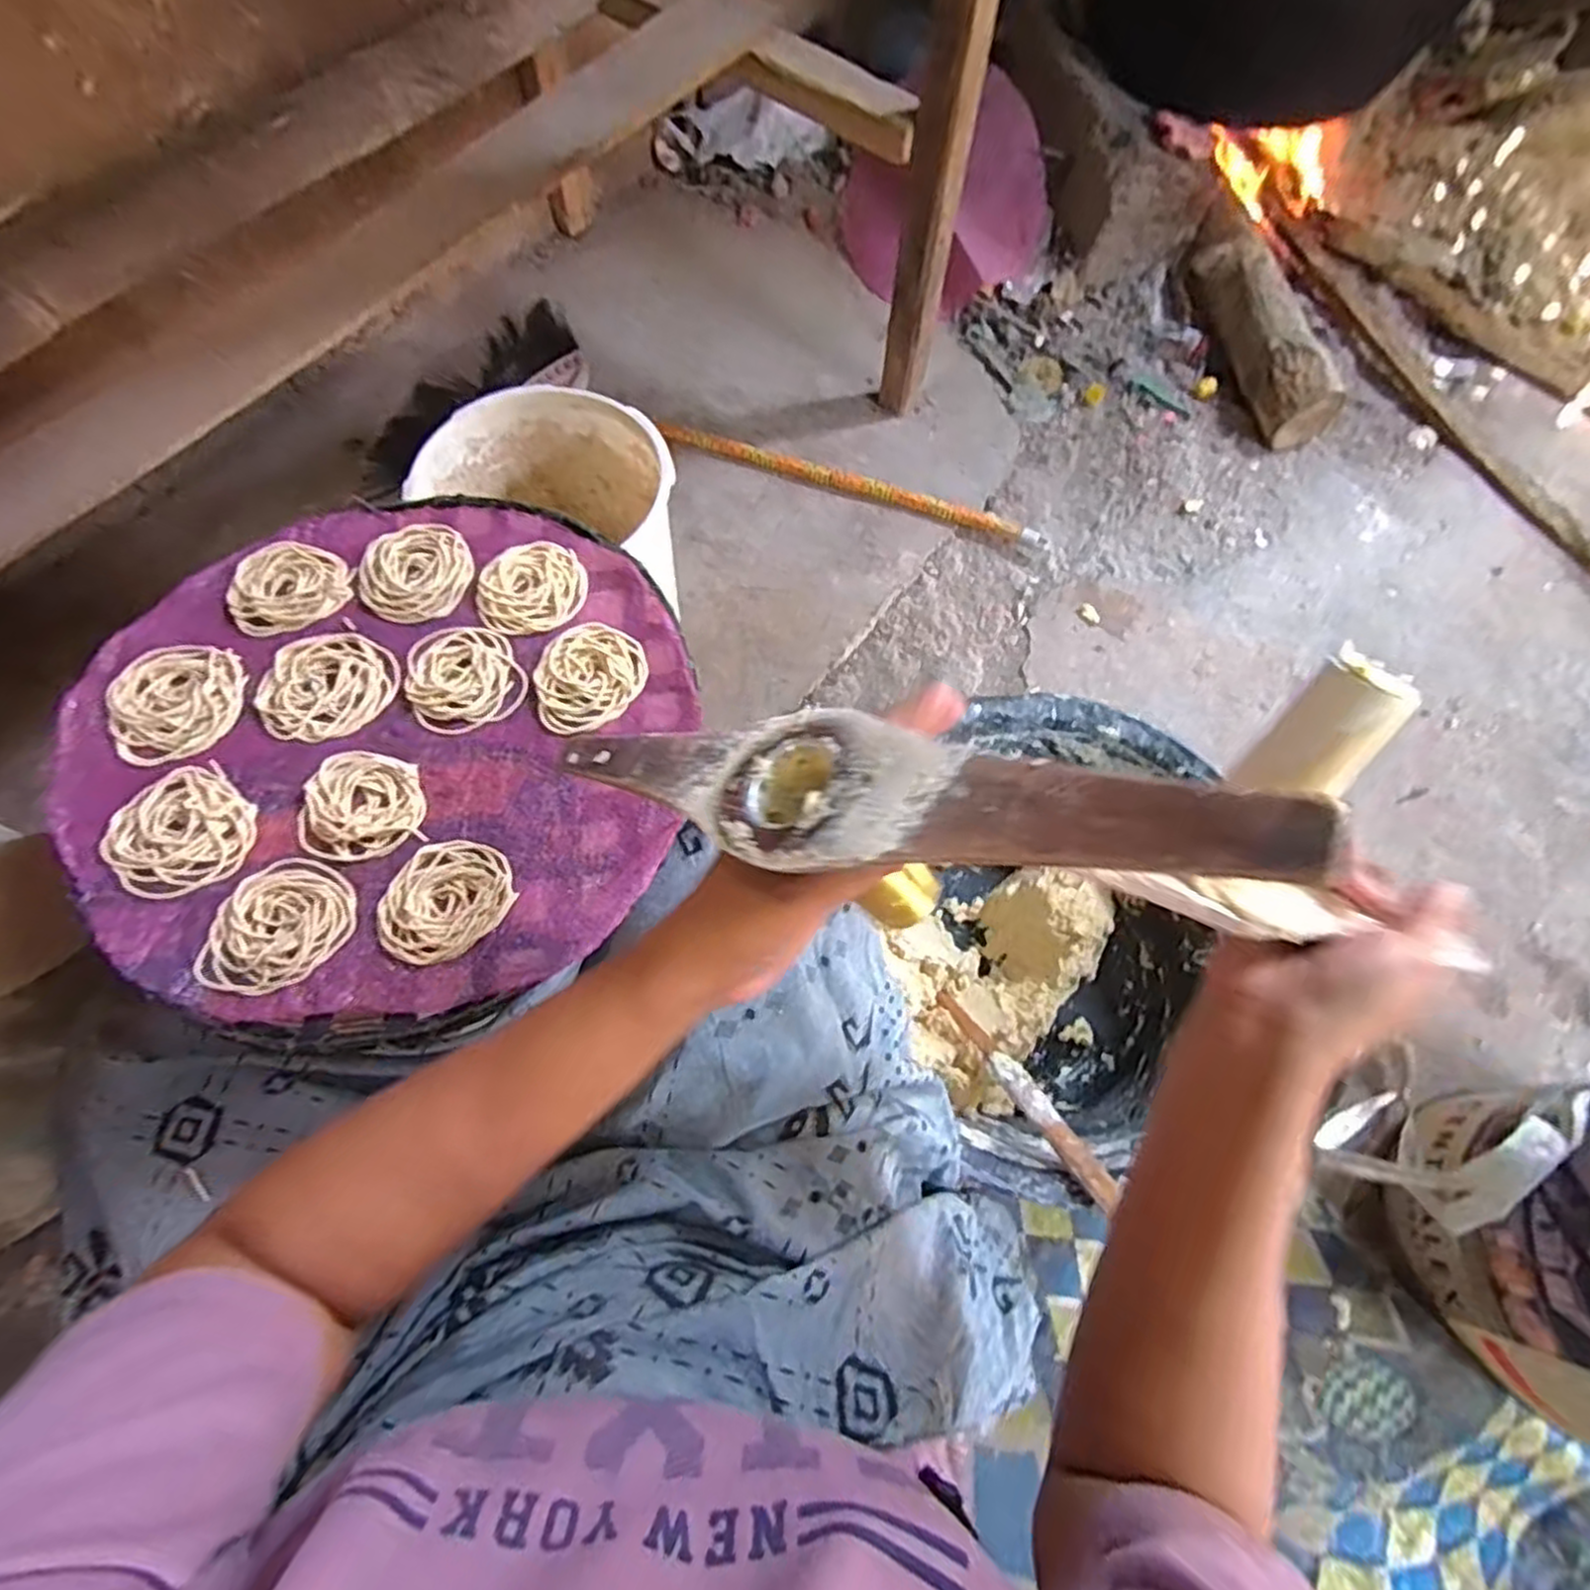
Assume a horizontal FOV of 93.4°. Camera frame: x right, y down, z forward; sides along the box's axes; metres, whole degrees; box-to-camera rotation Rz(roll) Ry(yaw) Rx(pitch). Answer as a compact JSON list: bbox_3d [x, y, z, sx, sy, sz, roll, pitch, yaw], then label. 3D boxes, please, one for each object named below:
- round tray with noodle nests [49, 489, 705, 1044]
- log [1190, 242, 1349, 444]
[{"bbox_3d":[-0.231,-0.036,0.438,0.331,0.029,0.346,0,69,1],"label":"round tray with noodle nests"},{"bbox_3d":[0.675,-0.669,1.082,0.095,0.090,0.346,-8,69,-3],"label":"log"}]

